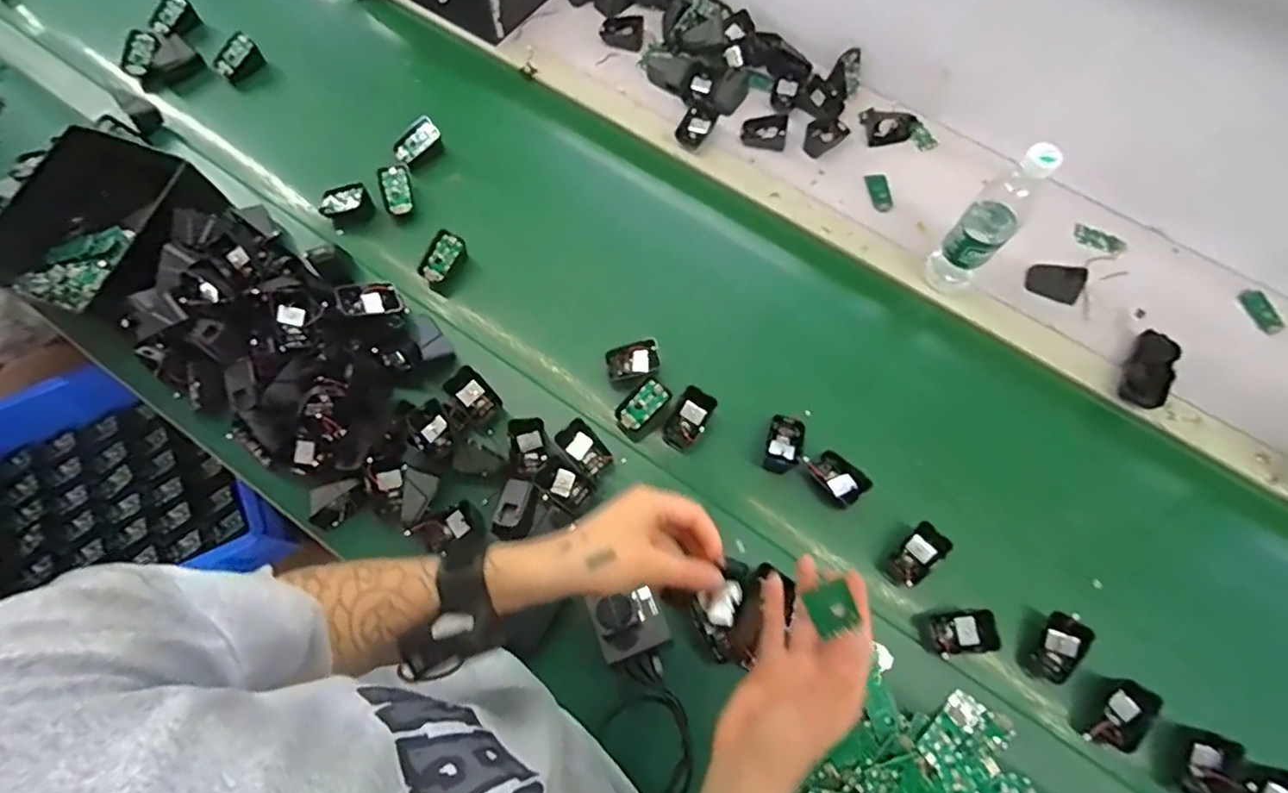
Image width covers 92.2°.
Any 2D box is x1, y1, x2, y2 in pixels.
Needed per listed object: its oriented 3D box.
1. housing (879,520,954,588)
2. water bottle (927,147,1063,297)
[{"bbox_3d":[0.307,0.180,0.703,0.045,0.047,0.070,43,73,13],"label":"housing"},{"bbox_3d":[0.410,-0.204,0.736,0.062,0.217,0.064,42,73,13],"label":"water bottle"}]

